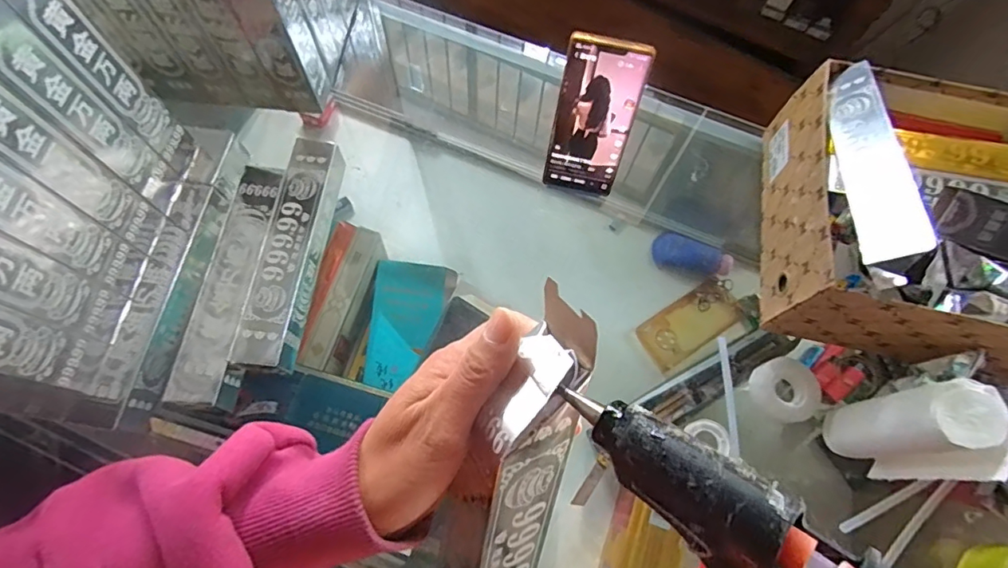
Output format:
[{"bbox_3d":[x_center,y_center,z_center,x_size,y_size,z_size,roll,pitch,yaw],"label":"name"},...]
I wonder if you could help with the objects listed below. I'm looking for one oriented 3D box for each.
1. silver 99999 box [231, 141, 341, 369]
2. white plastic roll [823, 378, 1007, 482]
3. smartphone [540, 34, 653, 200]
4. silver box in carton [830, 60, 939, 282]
[{"bbox_3d":[-0.199,-0.033,0.487,0.049,0.042,0.231,8,69,0],"label":"silver 99999 box"},{"bbox_3d":[0.322,0.119,0.398,0.054,0.111,0.067,-2,70,-3],"label":"white plastic roll"},{"bbox_3d":[0.086,-0.154,0.485,0.073,0.154,0.008,11,44,1],"label":"smartphone"},{"bbox_3d":[0.304,-0.098,0.415,0.026,0.043,0.230,35,51,-29],"label":"silver box in carton"}]

